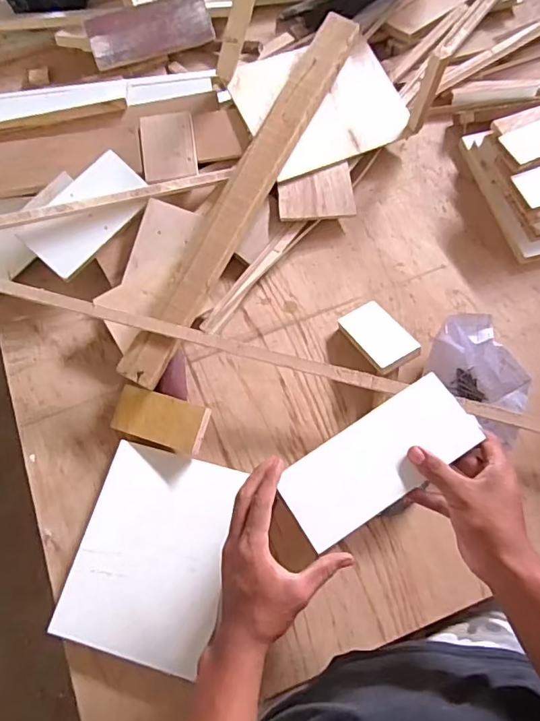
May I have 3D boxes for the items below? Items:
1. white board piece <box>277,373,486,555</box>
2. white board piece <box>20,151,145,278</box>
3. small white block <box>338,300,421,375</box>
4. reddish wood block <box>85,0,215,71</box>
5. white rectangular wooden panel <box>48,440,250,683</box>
[{"bbox_3d":[0.109,0.100,0.521,0.201,0.014,0.085,-35,72,-5],"label":"white board piece"},{"bbox_3d":[-0.272,-0.220,0.767,0.104,0.017,0.189,43,80,2],"label":"white board piece"},{"bbox_3d":[0.149,-0.034,0.719,0.066,0.016,0.114,-29,50,-4],"label":"small white block"},{"bbox_3d":[-0.214,-0.593,0.928,0.220,0.084,0.013,-24,26,-10],"label":"reddish wood block"},{"bbox_3d":[-0.144,0.236,0.644,0.178,0.011,0.238,15,69,2],"label":"white rectangular wooden panel"}]

